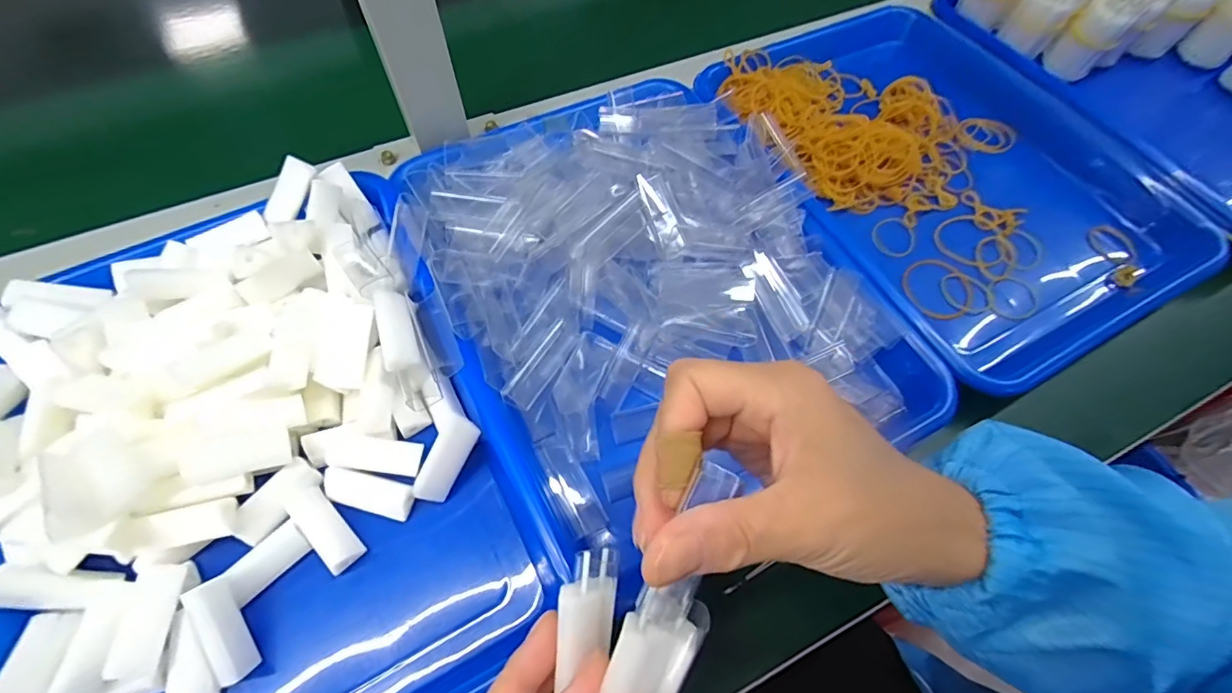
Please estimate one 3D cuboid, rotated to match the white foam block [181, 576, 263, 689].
[{"bbox_3d":[-0.184,0.133,0.246,0.016,0.011,0.046,-27,85,-15],"label":"white foam block"}]

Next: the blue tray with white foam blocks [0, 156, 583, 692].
[{"bbox_3d":[-0.193,0.060,0.284,0.246,0.067,0.320,-26,65,-15],"label":"blue tray with white foam blocks"}]

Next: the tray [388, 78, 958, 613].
[{"bbox_3d":[0.021,-0.044,0.329,0.248,0.058,0.305,-24,65,-14],"label":"tray"}]

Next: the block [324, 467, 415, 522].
[{"bbox_3d":[-0.132,0.078,0.281,0.047,0.012,0.017,14,62,5],"label":"block"}]

